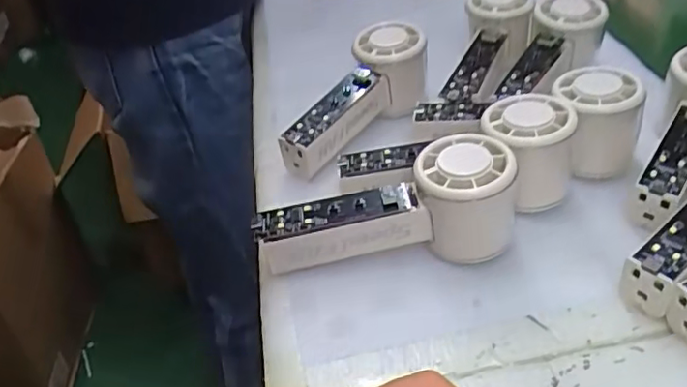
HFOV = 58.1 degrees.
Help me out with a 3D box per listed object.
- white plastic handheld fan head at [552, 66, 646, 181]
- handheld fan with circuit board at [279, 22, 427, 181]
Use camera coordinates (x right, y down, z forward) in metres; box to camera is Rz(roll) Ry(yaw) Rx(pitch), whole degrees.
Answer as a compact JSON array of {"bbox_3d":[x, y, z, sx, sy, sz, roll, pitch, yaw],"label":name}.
[{"bbox_3d":[0.169,-0.047,0.421,0.057,0.060,0.062,5,40,12],"label":"white plastic handheld fan head"},{"bbox_3d":[0.014,-0.066,0.484,0.060,0.077,0.149,16,43,24],"label":"handheld fan with circuit board"}]

